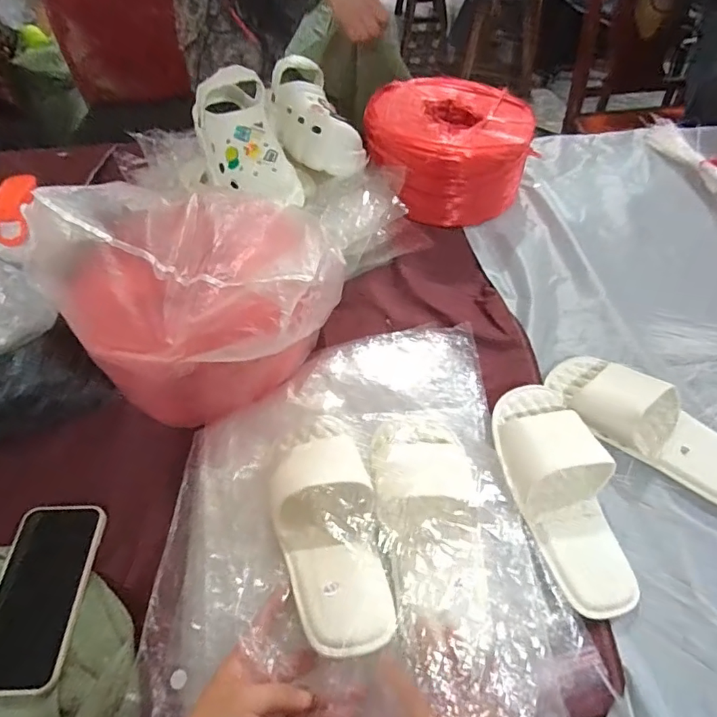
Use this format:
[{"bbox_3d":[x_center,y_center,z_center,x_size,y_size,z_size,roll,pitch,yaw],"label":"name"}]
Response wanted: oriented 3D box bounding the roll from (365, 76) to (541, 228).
[{"bbox_3d":[0.147,-0.356,0.849,0.254,0.133,0.258,-2,50,2],"label":"roll"}]

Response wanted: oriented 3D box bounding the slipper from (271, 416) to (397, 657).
[{"bbox_3d":[-0.031,0.137,0.449,0.087,0.064,0.228,-12,50,-7],"label":"slipper"}]

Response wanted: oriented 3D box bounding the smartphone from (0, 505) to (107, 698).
[{"bbox_3d":[-0.301,0.219,0.466,0.082,0.016,0.161,-3,50,1],"label":"smartphone"}]

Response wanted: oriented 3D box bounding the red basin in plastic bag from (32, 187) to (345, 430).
[{"bbox_3d":[-0.168,-0.076,0.558,0.263,0.182,0.249,-2,50,2],"label":"red basin in plastic bag"}]

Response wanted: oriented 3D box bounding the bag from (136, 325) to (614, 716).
[{"bbox_3d":[0.007,0.136,0.448,0.358,0.083,0.446,-2,50,1],"label":"bag"}]

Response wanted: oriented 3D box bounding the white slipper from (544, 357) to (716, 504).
[{"bbox_3d":[0.324,0.062,0.543,0.230,0.043,0.091,35,60,28],"label":"white slipper"}]

